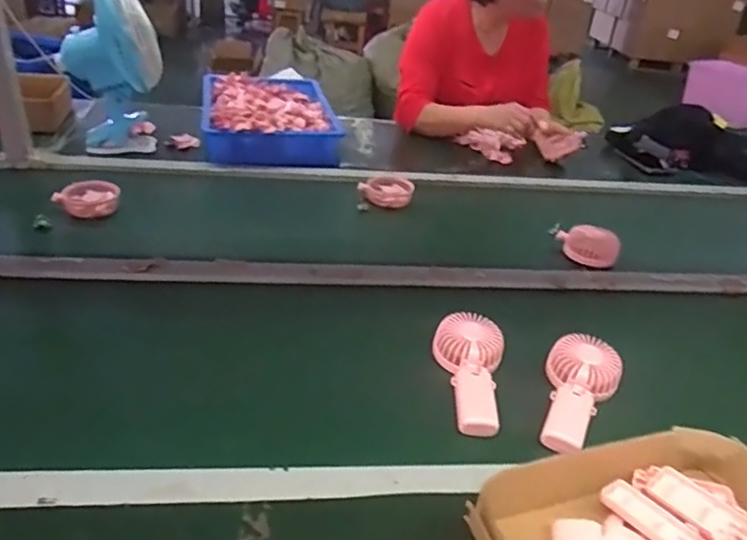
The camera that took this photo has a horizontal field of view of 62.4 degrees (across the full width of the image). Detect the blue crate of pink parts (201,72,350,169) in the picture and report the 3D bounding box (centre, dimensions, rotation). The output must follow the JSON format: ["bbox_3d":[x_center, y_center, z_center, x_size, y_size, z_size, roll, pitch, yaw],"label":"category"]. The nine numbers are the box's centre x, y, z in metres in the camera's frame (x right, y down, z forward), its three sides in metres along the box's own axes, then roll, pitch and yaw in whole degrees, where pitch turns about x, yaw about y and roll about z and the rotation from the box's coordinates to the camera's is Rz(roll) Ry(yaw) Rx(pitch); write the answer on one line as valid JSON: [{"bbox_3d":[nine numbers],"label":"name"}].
[{"bbox_3d":[-0.251,-0.373,1.473,0.298,0.096,0.433,-2,32,-14],"label":"blue crate of pink parts"}]

